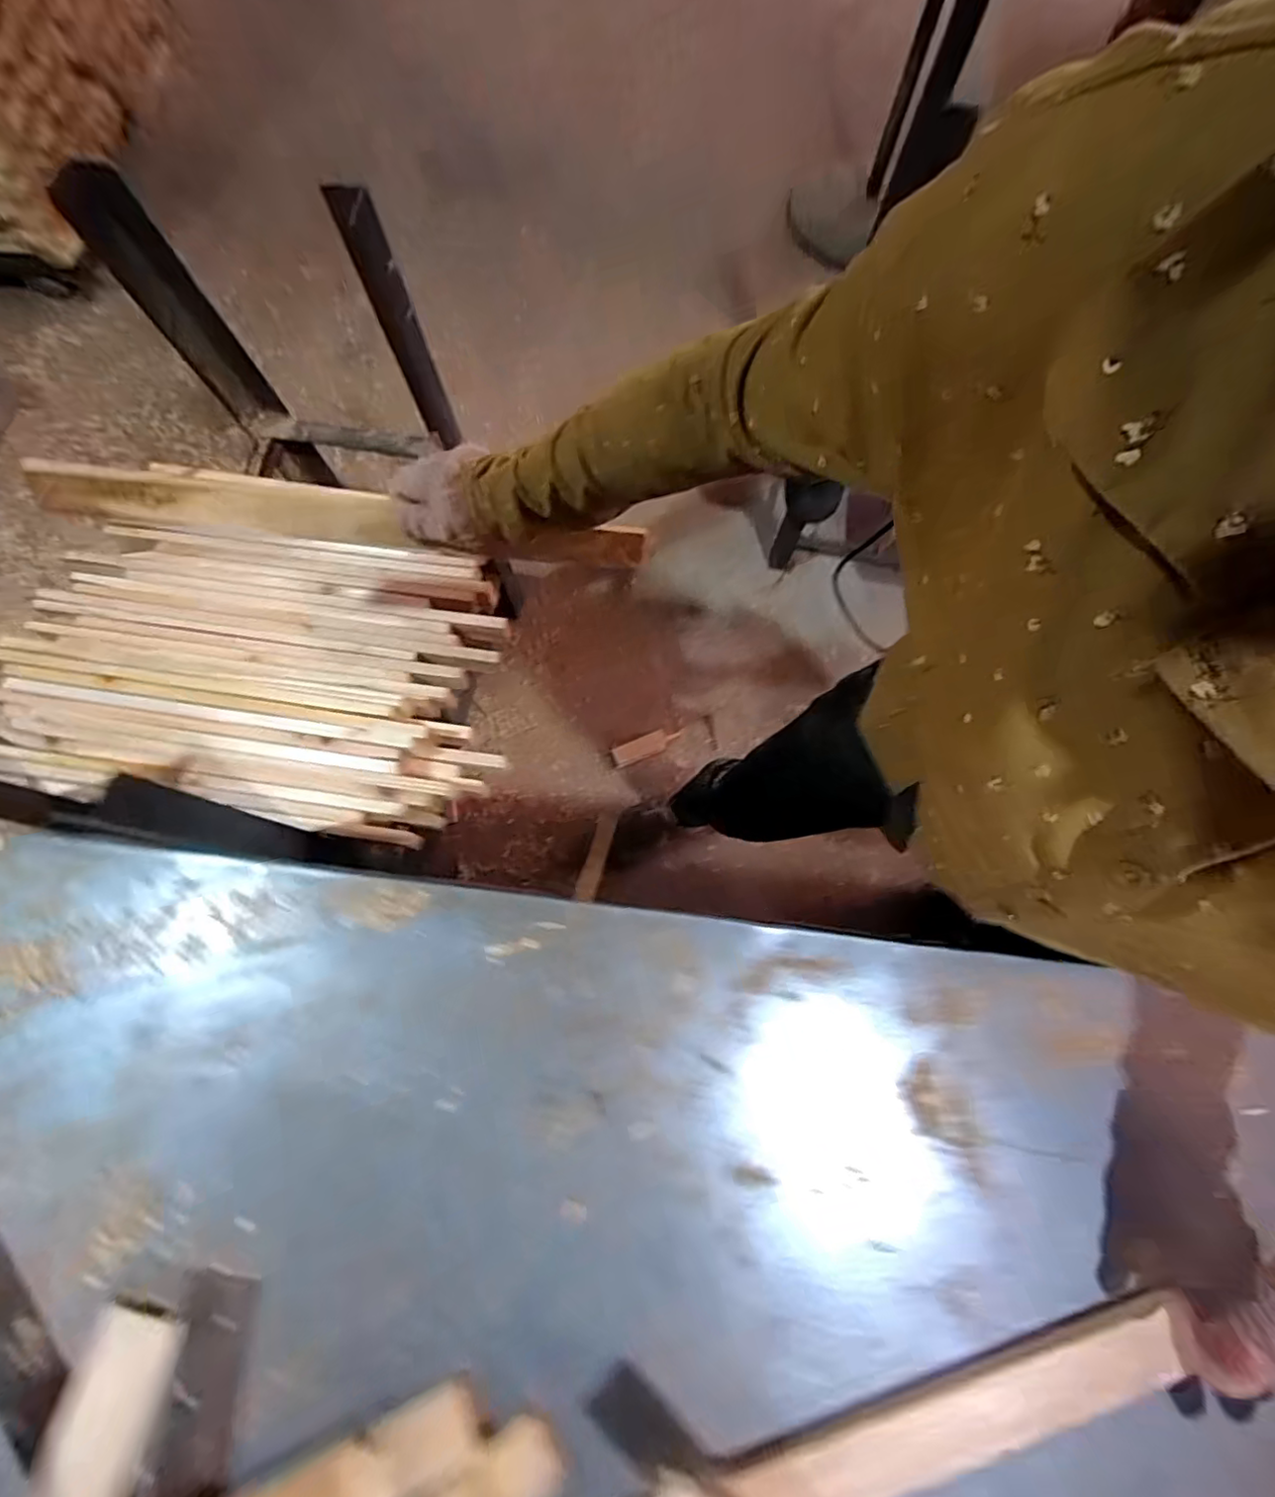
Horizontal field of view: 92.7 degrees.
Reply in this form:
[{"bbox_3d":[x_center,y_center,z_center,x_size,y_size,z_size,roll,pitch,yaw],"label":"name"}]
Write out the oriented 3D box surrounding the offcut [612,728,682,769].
[{"bbox_3d":[0.018,-0.007,1.273,0.149,0.008,0.044,-22,76,-8],"label":"offcut"}]

